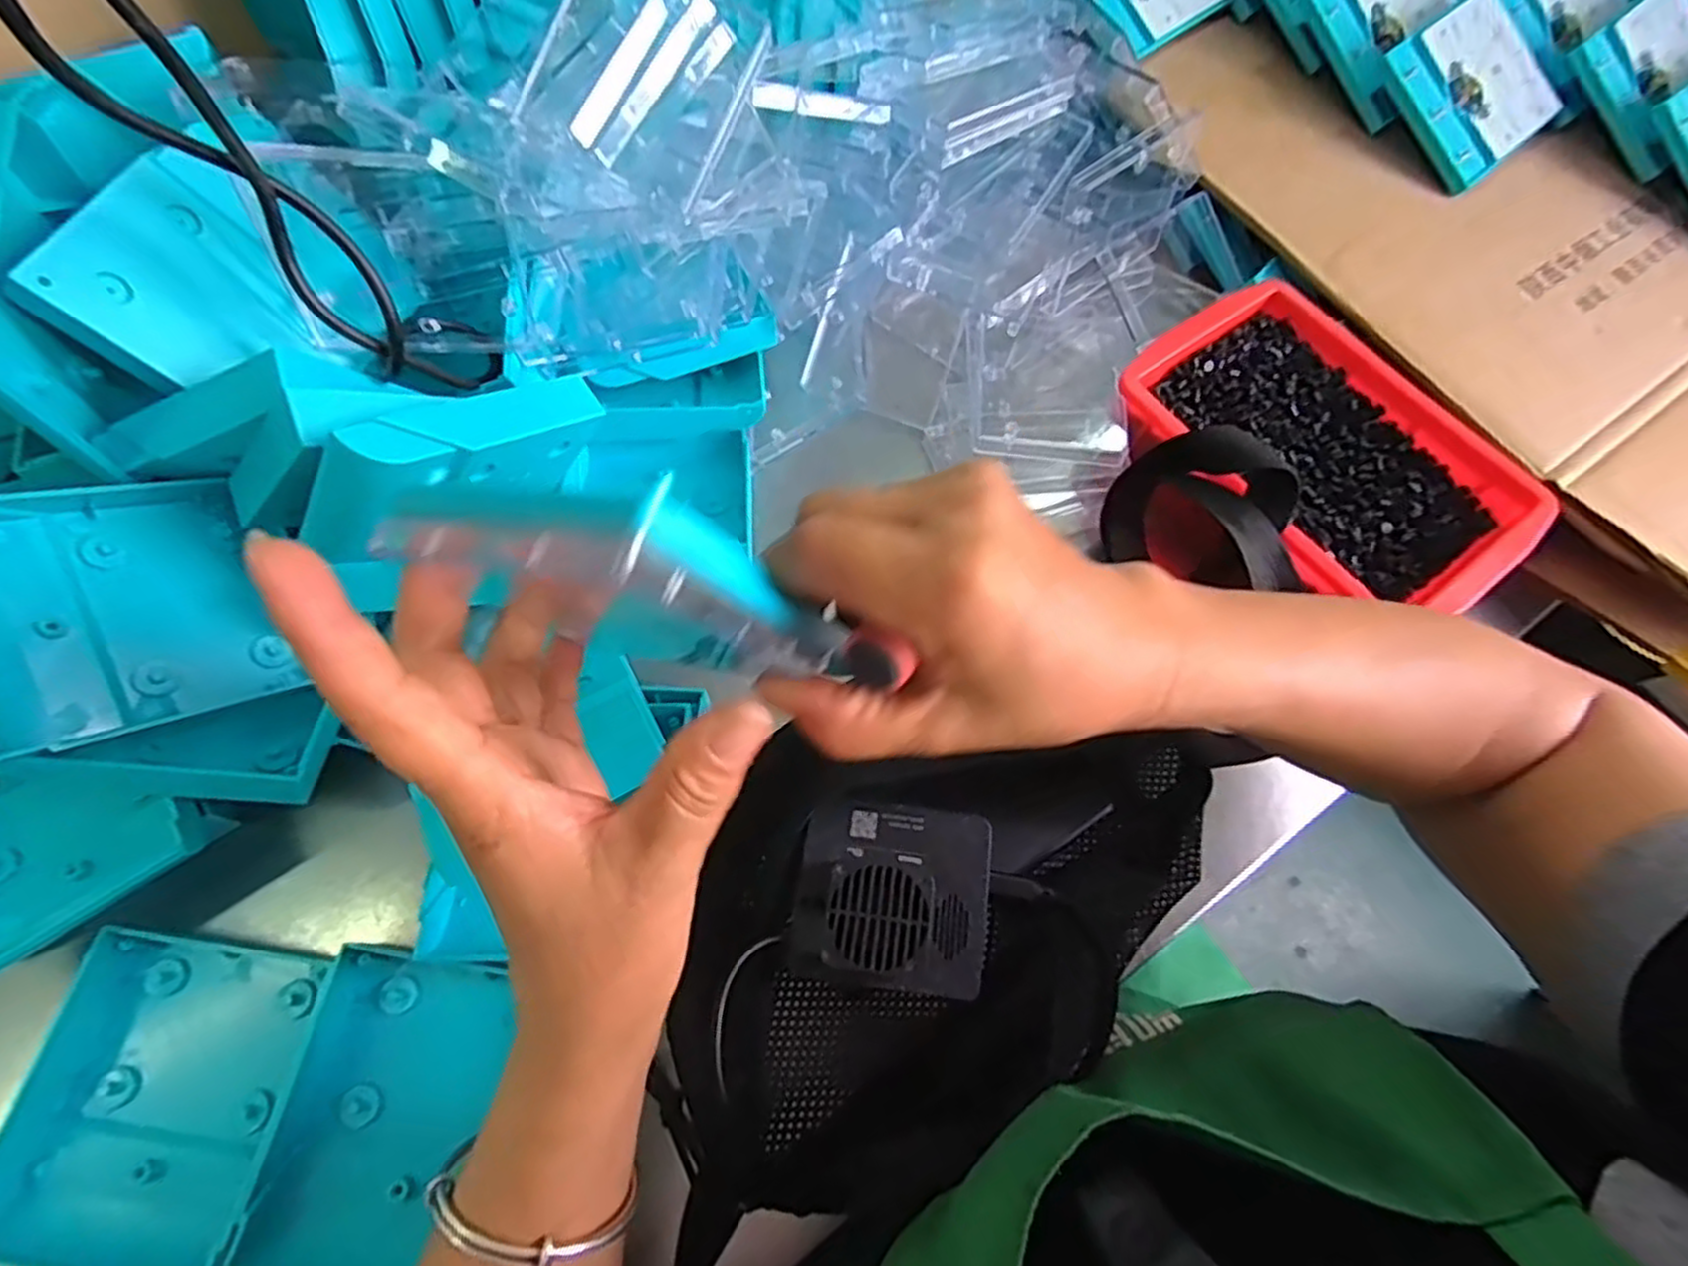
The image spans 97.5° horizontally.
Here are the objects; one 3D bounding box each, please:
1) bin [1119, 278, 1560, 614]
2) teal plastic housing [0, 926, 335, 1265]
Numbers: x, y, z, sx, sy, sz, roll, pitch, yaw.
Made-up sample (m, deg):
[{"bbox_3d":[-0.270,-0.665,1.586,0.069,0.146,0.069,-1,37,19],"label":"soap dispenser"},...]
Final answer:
[{"bbox_3d":[0.260,-0.089,0.432,0.144,0.077,0.205,-35,73,-15],"label":"bin"},{"bbox_3d":[-0.279,0.188,0.303,0.103,0.023,0.112,6,67,0],"label":"teal plastic housing"}]

